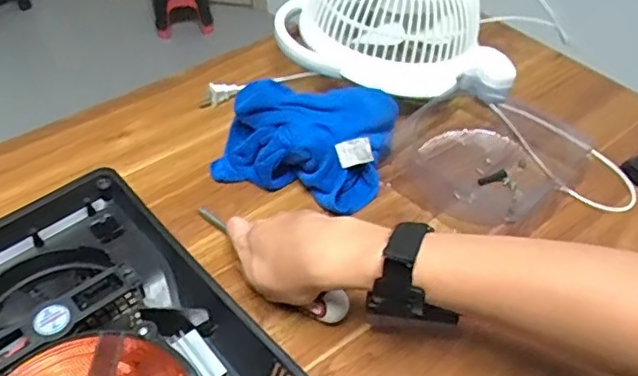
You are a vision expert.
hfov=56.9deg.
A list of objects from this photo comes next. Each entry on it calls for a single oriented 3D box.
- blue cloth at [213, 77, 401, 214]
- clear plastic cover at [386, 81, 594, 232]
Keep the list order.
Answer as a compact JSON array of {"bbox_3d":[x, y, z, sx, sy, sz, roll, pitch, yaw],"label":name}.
[{"bbox_3d":[-0.012,-0.058,0.616,0.164,0.072,0.131,18,48,15],"label":"blue cloth"},{"bbox_3d":[0.180,-0.038,0.634,0.175,0.041,0.198,36,55,29],"label":"clear plastic cover"}]

